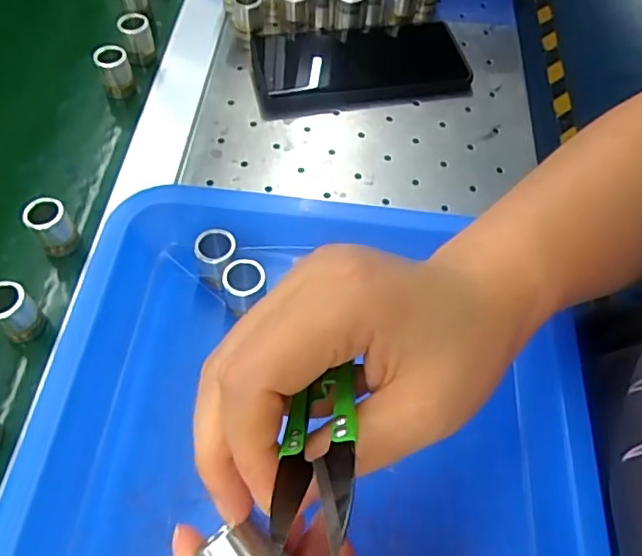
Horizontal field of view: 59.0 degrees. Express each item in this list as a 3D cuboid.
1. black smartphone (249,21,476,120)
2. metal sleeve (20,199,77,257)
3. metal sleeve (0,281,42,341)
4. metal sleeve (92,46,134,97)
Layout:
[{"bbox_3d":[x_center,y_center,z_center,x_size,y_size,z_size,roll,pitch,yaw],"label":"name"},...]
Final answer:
[{"bbox_3d":[0.030,-0.169,0.445,0.163,0.015,0.084,-8,59,-7],"label":"black smartphone"},{"bbox_3d":[-0.161,-0.031,0.340,0.022,0.031,0.020,1,58,-2],"label":"metal sleeve"},{"bbox_3d":[-0.169,0.019,0.310,0.020,0.032,0.021,1,58,-2],"label":"metal sleeve"},{"bbox_3d":[-0.153,-0.153,0.422,0.023,0.033,0.020,-23,62,-16],"label":"metal sleeve"}]

